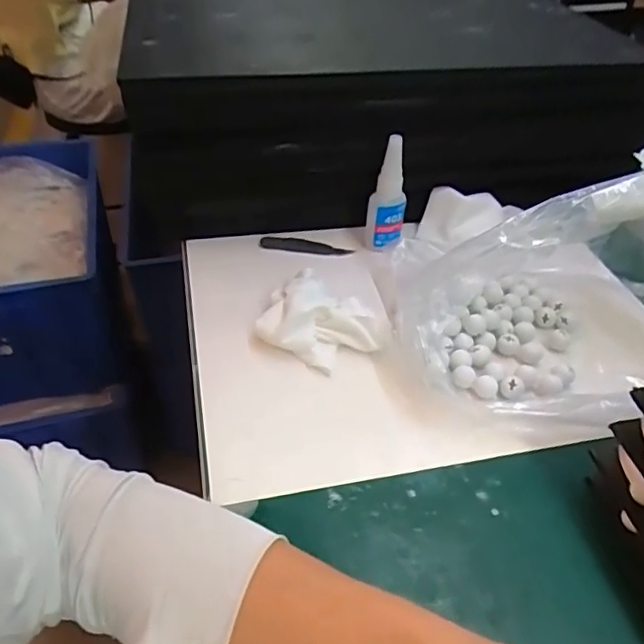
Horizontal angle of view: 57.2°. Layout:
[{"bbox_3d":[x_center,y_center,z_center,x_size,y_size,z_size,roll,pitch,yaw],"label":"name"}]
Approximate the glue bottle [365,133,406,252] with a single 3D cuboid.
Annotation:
[{"bbox_3d":[0.057,-0.110,0.515,0.032,0.102,0.032,6,41,5],"label":"glue bottle"}]

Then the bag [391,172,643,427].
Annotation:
[{"bbox_3d":[0.188,-0.034,0.419,0.257,0.129,0.179,-3,41,-6],"label":"bag"}]

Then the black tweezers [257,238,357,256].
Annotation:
[{"bbox_3d":[-0.015,-0.067,0.530,0.083,0.012,0.012,5,41,3],"label":"black tweezers"}]

